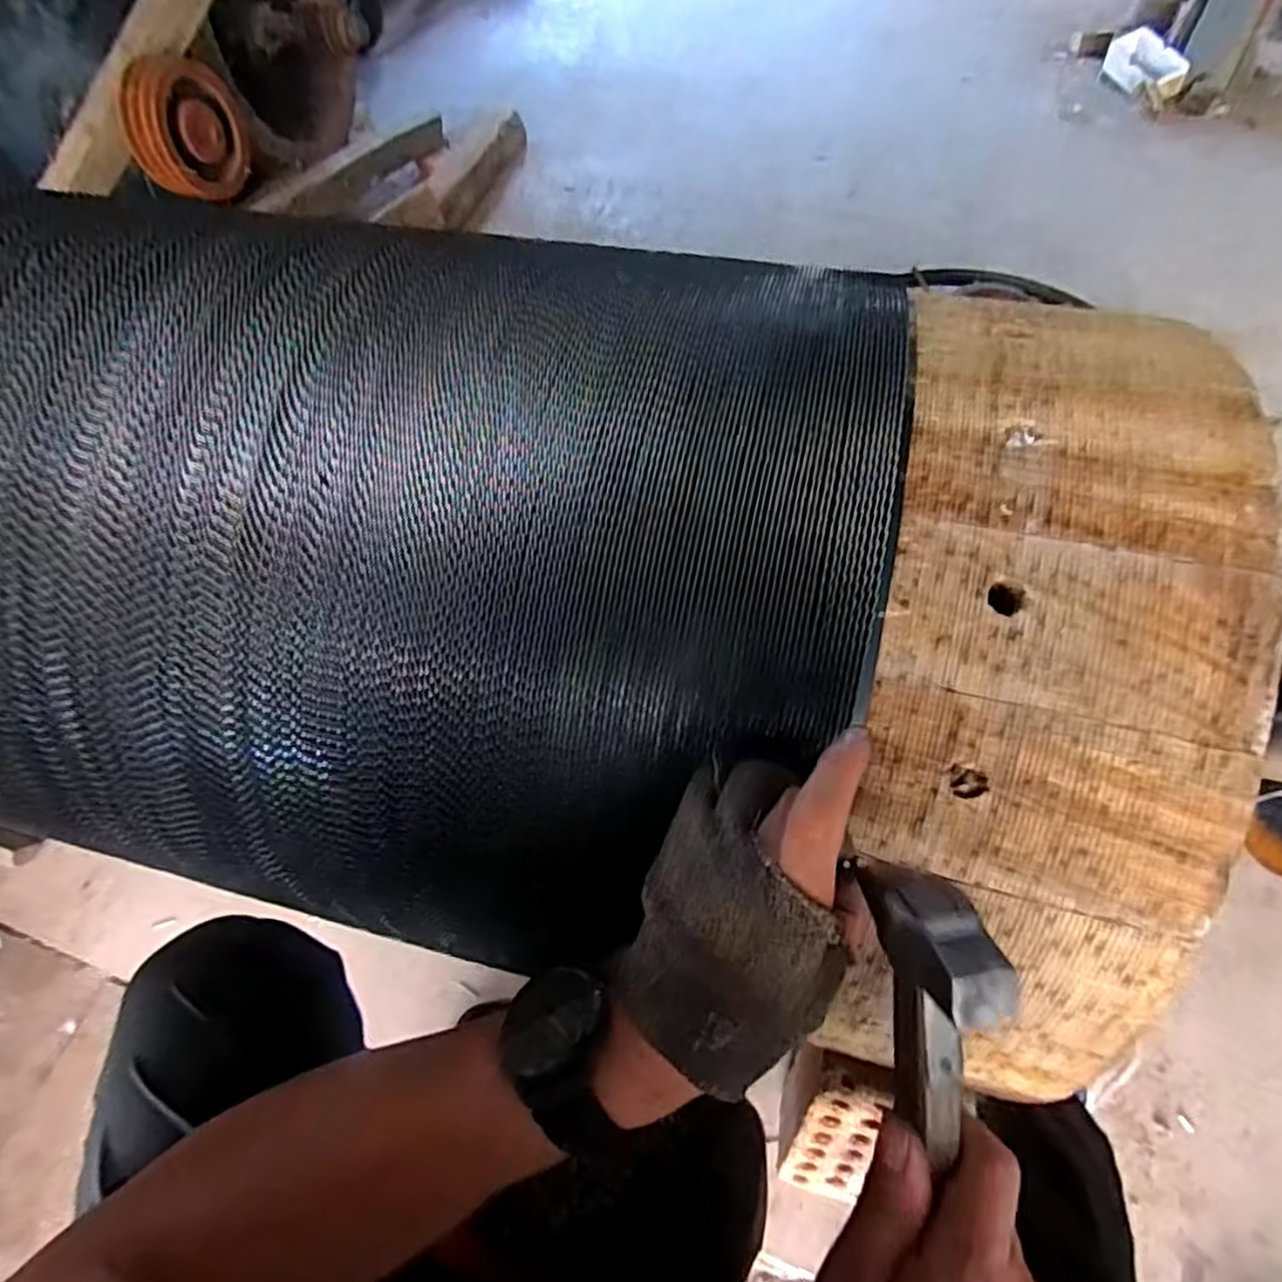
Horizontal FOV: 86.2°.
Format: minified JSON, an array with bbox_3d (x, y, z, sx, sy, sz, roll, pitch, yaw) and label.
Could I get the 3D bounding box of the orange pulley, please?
[{"bbox_3d":[-0.888,-1.005,1.358,0.110,0.214,0.228,9,56,7],"label":"orange pulley"}]

